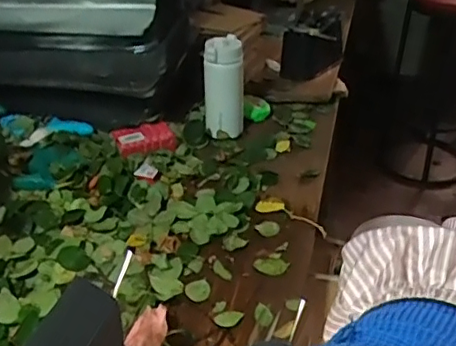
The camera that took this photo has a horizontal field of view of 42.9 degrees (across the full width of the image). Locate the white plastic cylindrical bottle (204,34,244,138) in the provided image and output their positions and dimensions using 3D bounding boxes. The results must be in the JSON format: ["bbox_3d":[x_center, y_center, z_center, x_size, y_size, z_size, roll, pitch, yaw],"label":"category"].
[{"bbox_3d":[-0.007,-0.156,1.080,0.072,0.177,0.083,-2,33,-1],"label":"white plastic cylindrical bottle"}]

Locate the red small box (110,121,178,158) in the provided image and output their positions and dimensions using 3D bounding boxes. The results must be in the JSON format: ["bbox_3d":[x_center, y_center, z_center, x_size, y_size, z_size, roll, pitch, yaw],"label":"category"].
[{"bbox_3d":[-0.150,-0.061,1.060,0.112,0.033,0.063,-9,34,-12],"label":"red small box"}]

